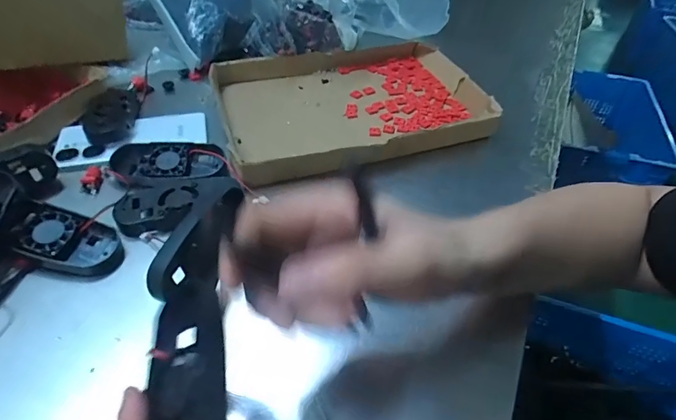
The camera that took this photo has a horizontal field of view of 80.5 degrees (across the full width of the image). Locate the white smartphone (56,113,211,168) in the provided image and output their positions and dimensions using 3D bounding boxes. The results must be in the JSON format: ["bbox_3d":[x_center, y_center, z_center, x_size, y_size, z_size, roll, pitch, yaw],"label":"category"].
[{"bbox_3d":[-0.234,-0.082,0.457,0.159,0.010,0.070,-12,48,-14],"label":"white smartphone"}]

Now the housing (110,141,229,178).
[{"bbox_3d":[-0.179,-0.051,0.419,0.125,0.019,0.048,5,46,2],"label":"housing"}]

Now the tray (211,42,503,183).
[{"bbox_3d":[0.014,-0.142,0.503,0.312,0.034,0.234,-13,48,-14],"label":"tray"}]

